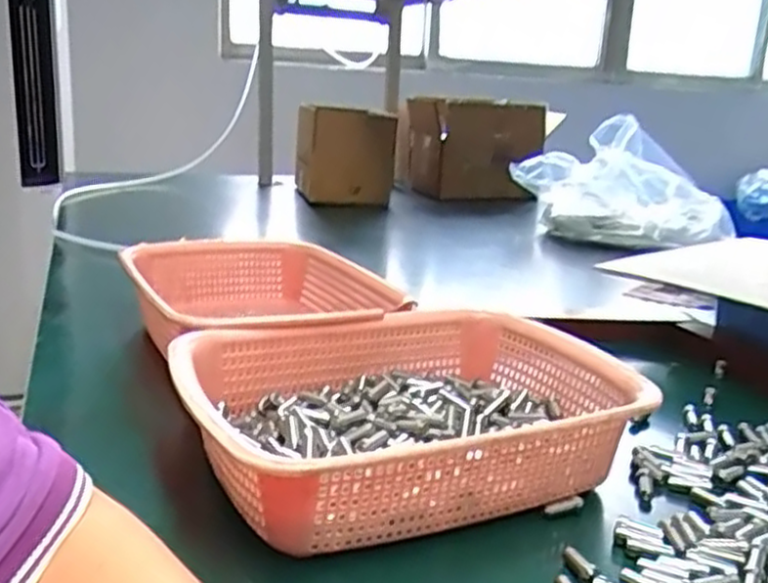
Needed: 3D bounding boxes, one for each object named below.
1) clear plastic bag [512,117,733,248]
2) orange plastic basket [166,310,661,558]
[{"bbox_3d":[0.440,-0.199,1.405,0.219,0.218,0.399,-6,18,-26],"label":"clear plastic bag"},{"bbox_3d":[0.014,0.082,0.505,0.280,0.077,0.218,-7,17,-27],"label":"orange plastic basket"}]

